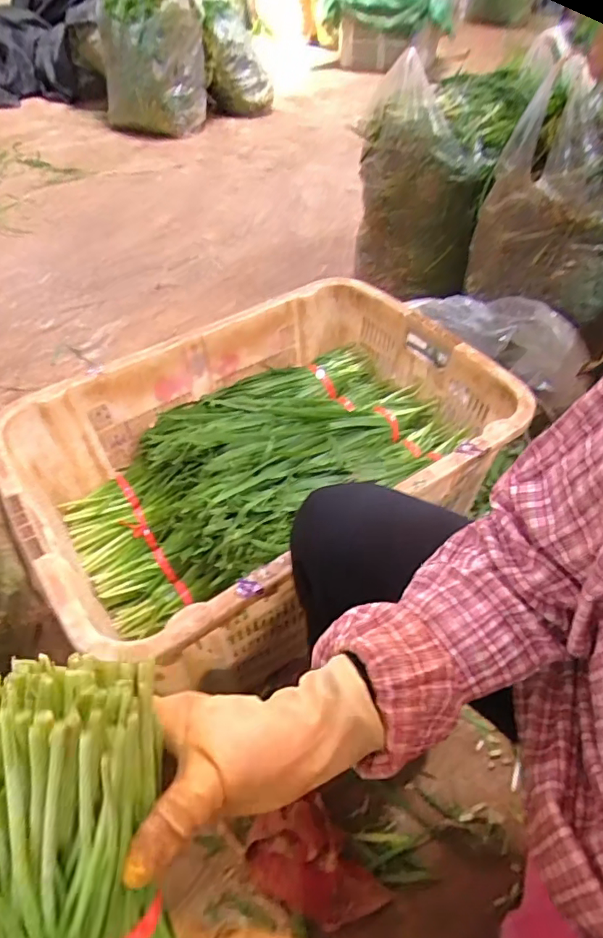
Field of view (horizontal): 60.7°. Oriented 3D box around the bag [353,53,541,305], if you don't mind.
[{"bbox_3d":[0.327,-0.698,1.277,0.317,0.435,0.339,17,51,16],"label":"bag"}]

